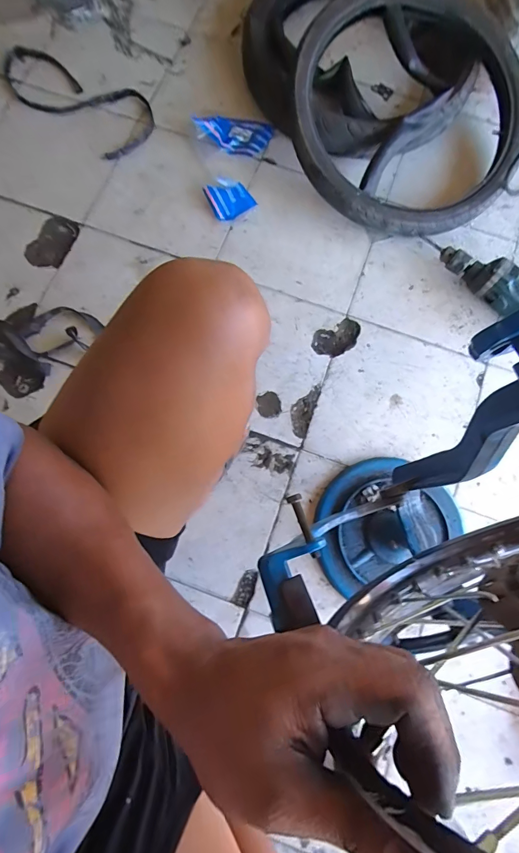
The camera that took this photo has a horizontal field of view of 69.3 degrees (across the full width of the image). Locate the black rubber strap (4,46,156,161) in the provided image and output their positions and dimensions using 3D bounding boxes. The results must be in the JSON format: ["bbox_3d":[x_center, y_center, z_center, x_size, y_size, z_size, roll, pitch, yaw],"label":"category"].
[{"bbox_3d":[-0.418,-0.758,0.849,0.398,0.034,0.177,34,79,6],"label":"black rubber strap"}]

